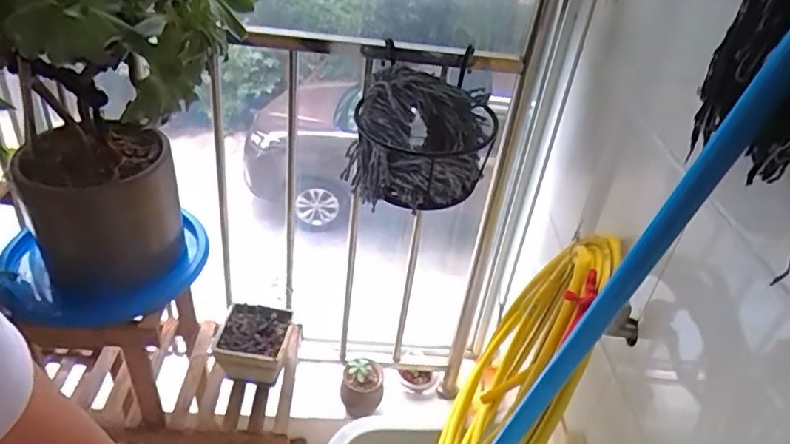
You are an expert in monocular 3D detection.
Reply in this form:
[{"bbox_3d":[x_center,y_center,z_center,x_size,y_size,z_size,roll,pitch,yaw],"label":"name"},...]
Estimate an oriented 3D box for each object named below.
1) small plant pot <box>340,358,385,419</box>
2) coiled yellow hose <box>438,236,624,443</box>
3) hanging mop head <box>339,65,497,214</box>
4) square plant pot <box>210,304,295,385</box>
[{"bbox_3d":[-0.073,0.377,1.328,0.094,0.095,0.094,5,36,-4],"label":"small plant pot"},{"bbox_3d":[0.186,0.223,0.916,0.165,0.475,0.436,15,36,11],"label":"coiled yellow hose"},{"bbox_3d":[0.044,-0.129,0.913,0.209,0.138,0.186,13,36,8],"label":"hanging mop head"},{"bbox_3d":[-0.248,0.215,1.050,0.128,0.076,0.123,8,36,1],"label":"square plant pot"}]

